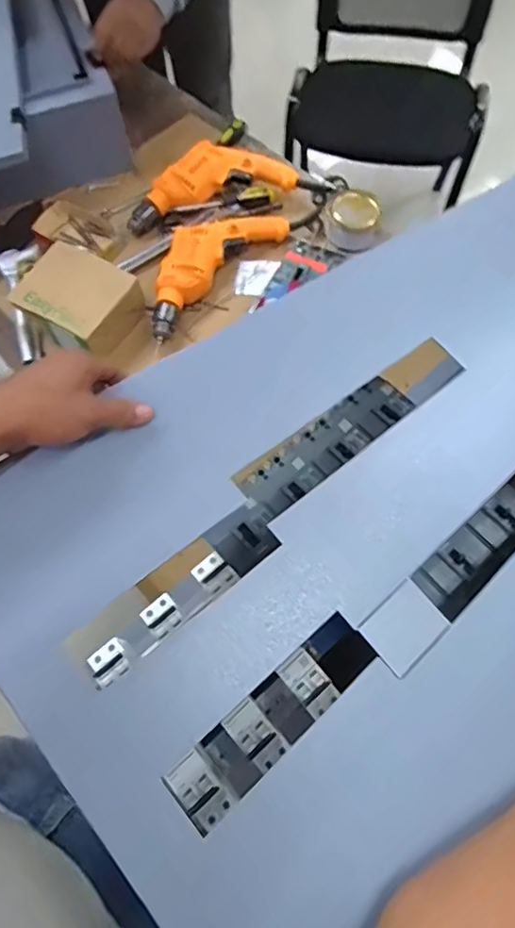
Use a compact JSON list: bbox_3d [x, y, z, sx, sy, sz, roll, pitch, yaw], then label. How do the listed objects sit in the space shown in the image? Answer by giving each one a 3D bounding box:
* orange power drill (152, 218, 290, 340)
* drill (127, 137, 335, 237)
[{"bbox_3d":[-0.093,-0.355,0.939,0.116,0.058,0.322,40,74,18],"label":"orange power drill"},{"bbox_3d":[-0.066,-0.542,1.019,0.379,0.065,0.134,-14,67,-3],"label":"drill"}]

